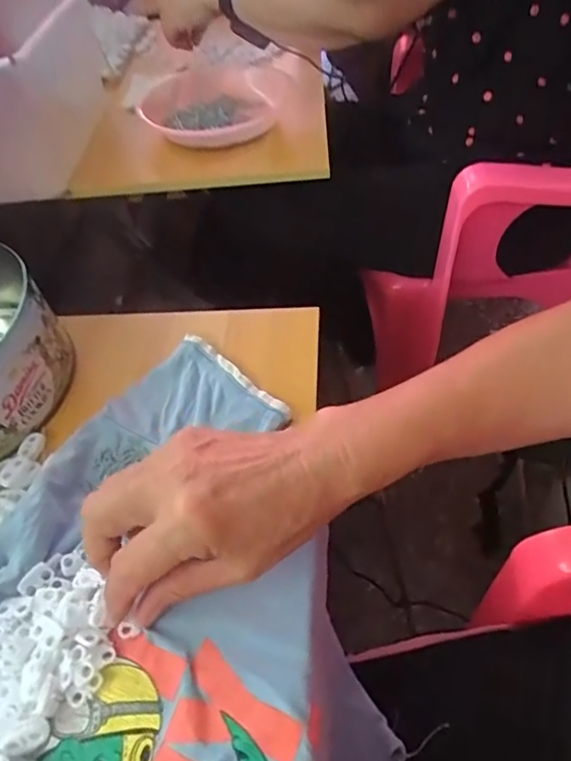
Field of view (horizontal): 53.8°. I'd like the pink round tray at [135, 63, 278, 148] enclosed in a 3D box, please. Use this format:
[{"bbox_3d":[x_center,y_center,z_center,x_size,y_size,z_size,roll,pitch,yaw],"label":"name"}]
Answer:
[{"bbox_3d":[-0.104,-0.336,0.707,0.161,0.043,0.163,9,49,13],"label":"pink round tray"}]

